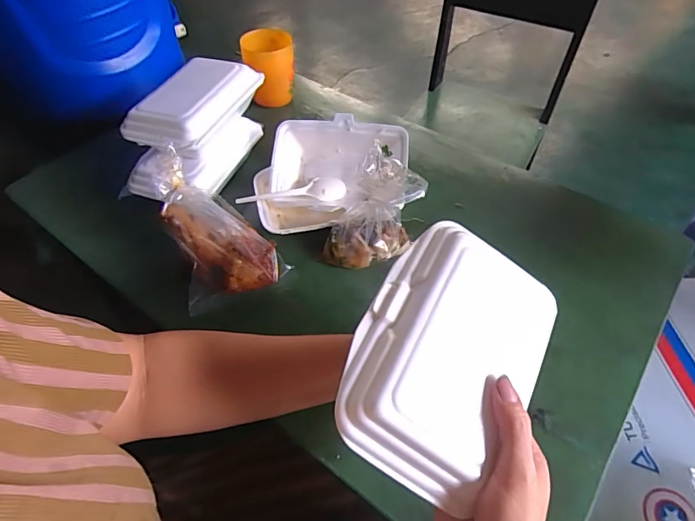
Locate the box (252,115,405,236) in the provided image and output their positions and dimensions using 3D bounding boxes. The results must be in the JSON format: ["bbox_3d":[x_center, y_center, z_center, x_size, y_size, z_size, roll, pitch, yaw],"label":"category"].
[{"bbox_3d":[-0.021,-0.108,0.581,0.202,0.080,0.142,-3,52,-2],"label":"box"}]

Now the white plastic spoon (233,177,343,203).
[{"bbox_3d":[-0.072,-0.090,0.589,0.143,0.012,0.029,-11,53,-8],"label":"white plastic spoon"}]

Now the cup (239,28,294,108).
[{"bbox_3d":[-0.128,-0.315,0.742,0.078,0.098,0.084,0,52,1],"label":"cup"}]

